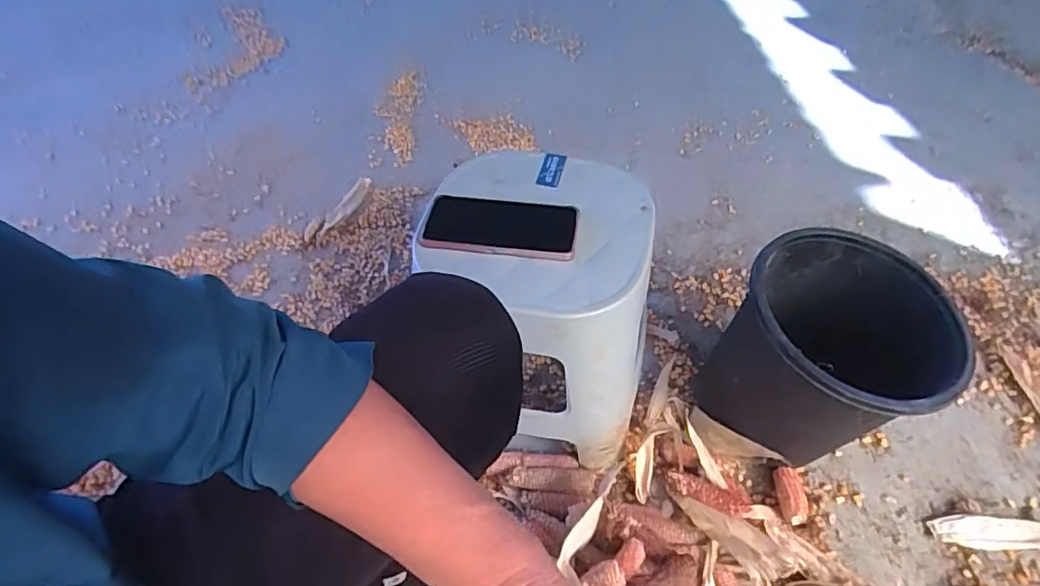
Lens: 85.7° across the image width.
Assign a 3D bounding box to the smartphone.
[{"bbox_3d":[-0.021,-0.073,0.607,0.164,0.016,0.075,5,50,5],"label":"smartphone"}]

